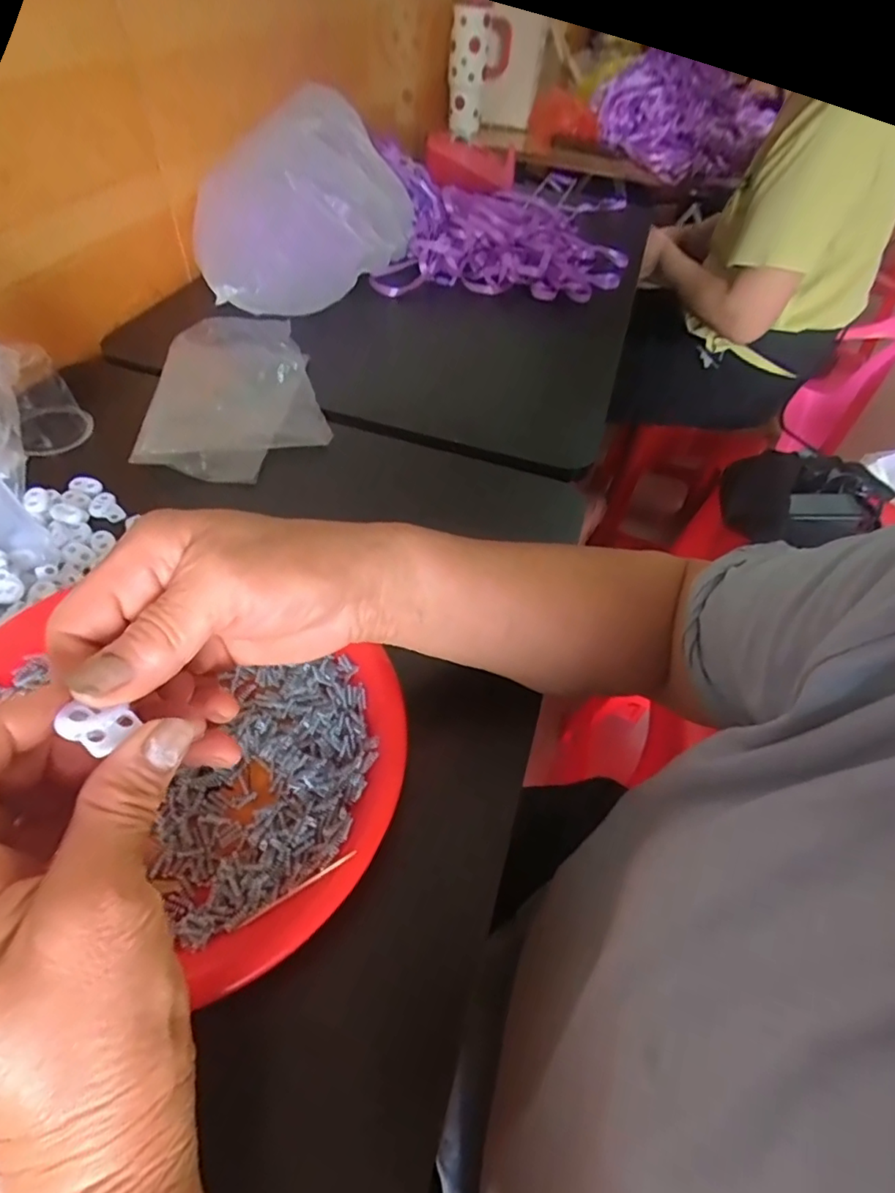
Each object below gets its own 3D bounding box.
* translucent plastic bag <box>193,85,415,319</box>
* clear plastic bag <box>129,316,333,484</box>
[{"bbox_3d":[-0.132,-0.415,0.620,0.128,0.148,0.305,13,49,5],"label":"translucent plastic bag"},{"bbox_3d":[-0.182,-0.187,0.510,0.142,0.026,0.224,-2,50,-8],"label":"clear plastic bag"}]

